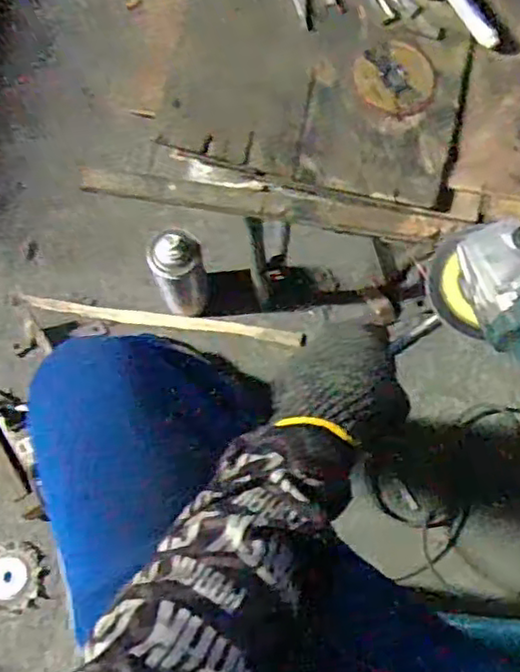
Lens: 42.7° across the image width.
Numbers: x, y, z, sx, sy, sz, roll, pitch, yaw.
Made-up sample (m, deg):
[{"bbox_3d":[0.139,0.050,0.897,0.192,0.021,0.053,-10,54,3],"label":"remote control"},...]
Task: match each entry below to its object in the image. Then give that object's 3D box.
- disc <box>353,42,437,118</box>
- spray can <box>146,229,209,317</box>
[{"bbox_3d":[0.114,-0.215,0.556,0.065,0.004,0.066,0,75,-2],"label":"disc"},{"bbox_3d":[-0.097,-0.072,0.830,0.062,0.168,0.055,-17,77,-6],"label":"spray can"}]

